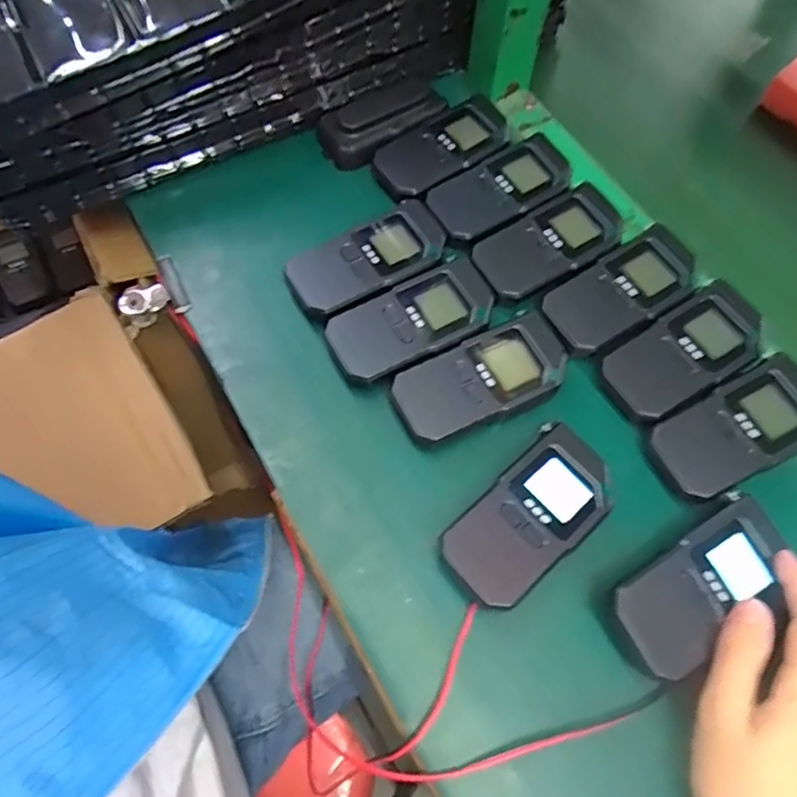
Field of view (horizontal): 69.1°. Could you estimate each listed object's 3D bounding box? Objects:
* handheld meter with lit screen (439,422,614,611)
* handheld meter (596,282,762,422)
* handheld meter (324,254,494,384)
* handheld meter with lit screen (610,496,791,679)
[{"bbox_3d":[0.078,0.069,0.336,0.057,0.021,0.113,42,71,16],"label":"handheld meter with lit screen"},{"bbox_3d":[0.191,-0.030,0.386,0.113,0.018,0.056,-32,70,-14],"label":"handheld meter"},{"bbox_3d":[0.011,-0.054,0.388,0.118,0.014,0.055,-29,69,-13],"label":"handheld meter"},{"bbox_3d":[0.168,0.105,0.326,0.115,0.028,0.052,-34,72,-16],"label":"handheld meter with lit screen"}]

